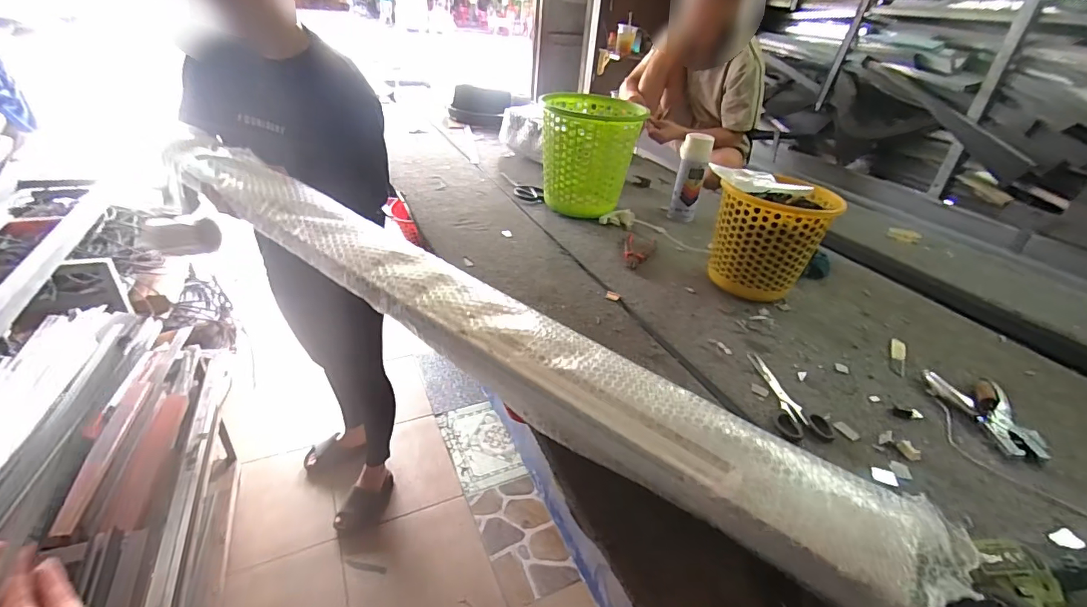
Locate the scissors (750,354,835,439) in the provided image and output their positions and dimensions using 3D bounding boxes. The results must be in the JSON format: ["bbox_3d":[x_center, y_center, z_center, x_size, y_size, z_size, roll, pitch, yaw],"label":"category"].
[{"bbox_3d":[0.339,0.126,0.664,0.069,0.005,0.167,5,33,-2],"label":"scissors"}]

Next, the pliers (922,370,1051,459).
[{"bbox_3d":[0.612,0.150,0.654,0.097,0.027,0.140,11,33,6],"label":"pliers"}]

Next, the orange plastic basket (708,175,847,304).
[{"bbox_3d":[0.395,-0.109,0.841,0.169,0.197,0.152,28,38,29],"label":"orange plastic basket"}]

